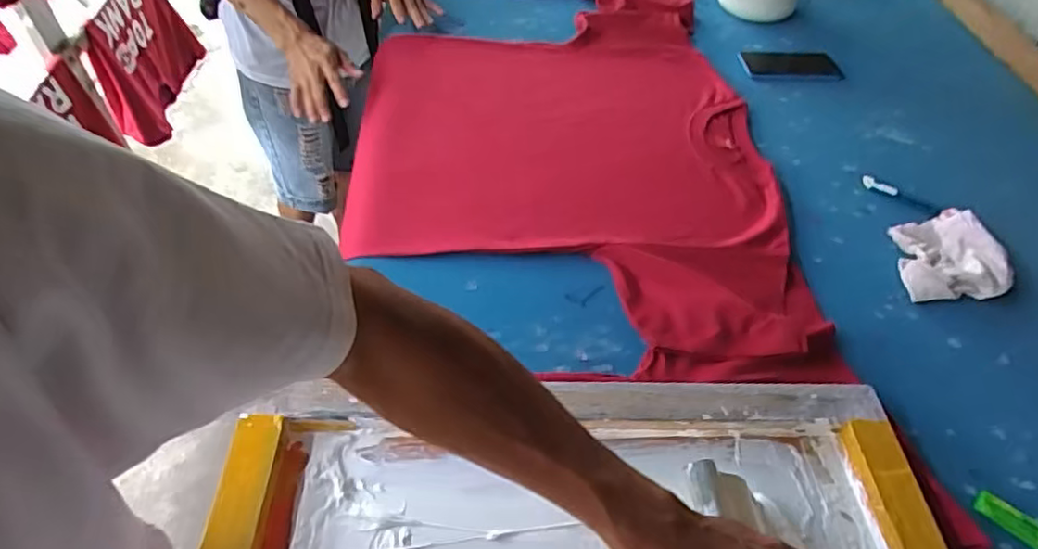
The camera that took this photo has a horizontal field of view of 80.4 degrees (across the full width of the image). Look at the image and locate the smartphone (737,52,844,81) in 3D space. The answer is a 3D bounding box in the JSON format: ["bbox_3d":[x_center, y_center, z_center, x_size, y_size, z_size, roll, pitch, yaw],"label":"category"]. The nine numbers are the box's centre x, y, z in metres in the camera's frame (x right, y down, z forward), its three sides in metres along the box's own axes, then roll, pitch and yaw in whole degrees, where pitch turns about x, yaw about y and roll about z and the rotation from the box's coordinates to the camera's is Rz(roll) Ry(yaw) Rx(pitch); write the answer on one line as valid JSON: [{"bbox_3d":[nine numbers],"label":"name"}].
[{"bbox_3d":[0.466,-0.363,1.064,0.167,0.012,0.082,2,49,-3],"label":"smartphone"}]

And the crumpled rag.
[{"bbox_3d":[0.526,-0.027,0.763,0.129,0.034,0.134,-1,49,-6],"label":"crumpled rag"}]

